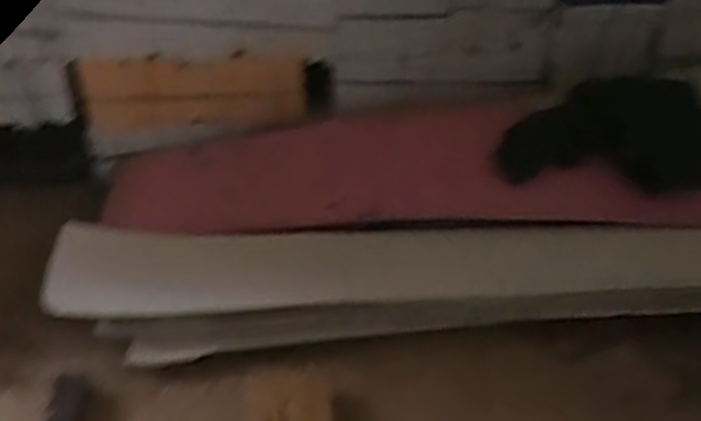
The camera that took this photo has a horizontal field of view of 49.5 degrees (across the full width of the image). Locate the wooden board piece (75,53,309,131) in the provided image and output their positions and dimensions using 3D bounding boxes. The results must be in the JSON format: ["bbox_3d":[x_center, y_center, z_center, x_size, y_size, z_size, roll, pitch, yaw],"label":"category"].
[{"bbox_3d":[-0.333,-0.251,1.628,0.468,0.151,0.033,-2,33,-4],"label":"wooden board piece"}]

